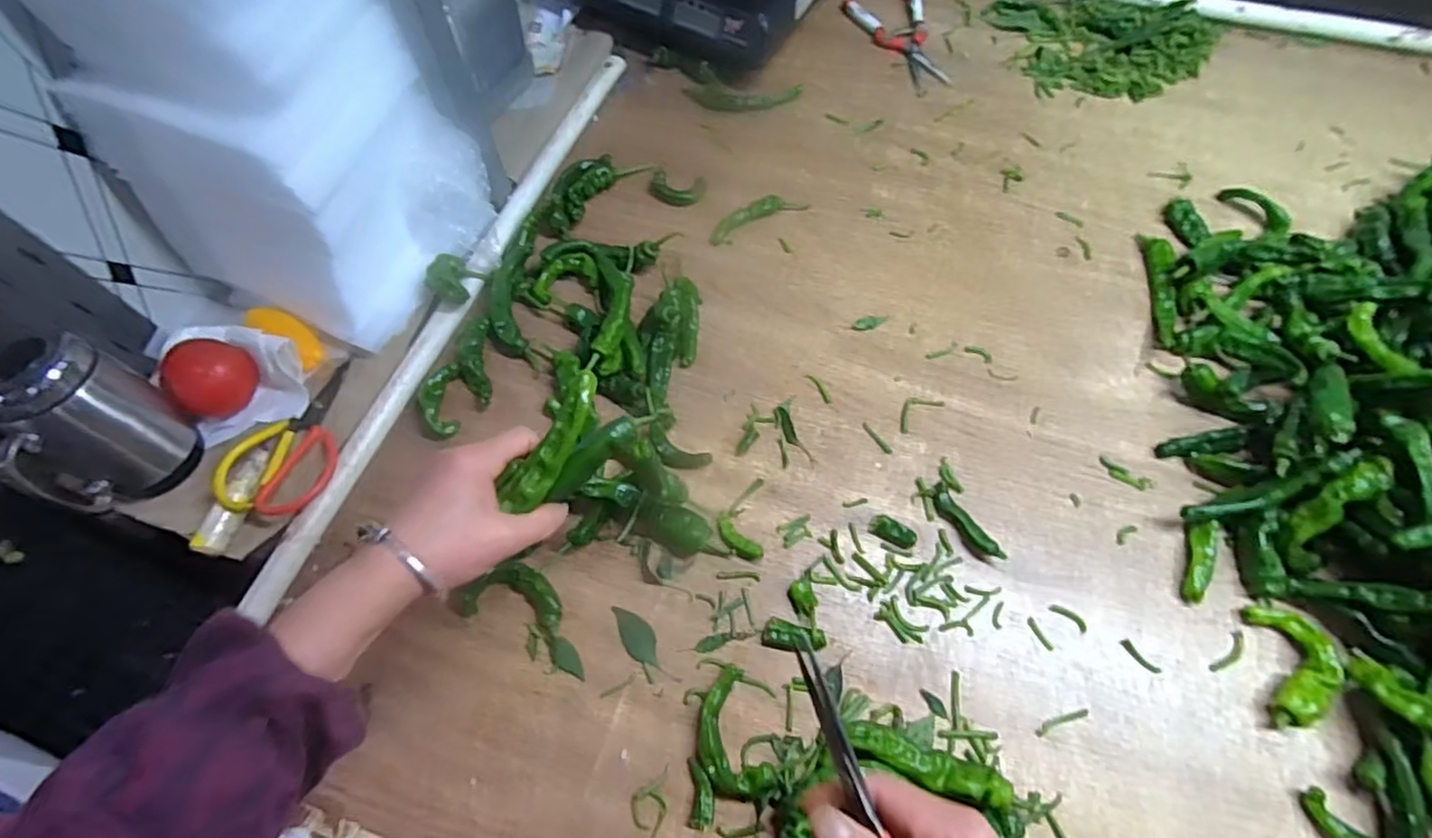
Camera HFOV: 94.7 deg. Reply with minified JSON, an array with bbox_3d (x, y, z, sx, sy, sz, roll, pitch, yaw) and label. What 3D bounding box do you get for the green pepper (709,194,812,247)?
[{"bbox_3d":[0.045,-0.228,0.731,0.120,0.016,0.026,-24,65,-12],"label":"green pepper"}]

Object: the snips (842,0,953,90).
[{"bbox_3d":[0.245,-0.509,0.874,0.110,0.010,0.194,-12,63,-5],"label":"snips"}]

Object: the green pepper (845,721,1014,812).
[{"bbox_3d":[0.148,0.246,0.470,0.113,0.029,0.025,18,64,10],"label":"green pepper"}]

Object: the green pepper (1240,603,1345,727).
[{"bbox_3d":[0.438,0.184,0.494,0.053,0.021,0.086,3,62,3],"label":"green pepper"}]

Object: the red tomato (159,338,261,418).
[{"bbox_3d":[-0.468,-0.039,0.612,0.057,0.052,0.068,24,65,13],"label":"red tomato"}]

